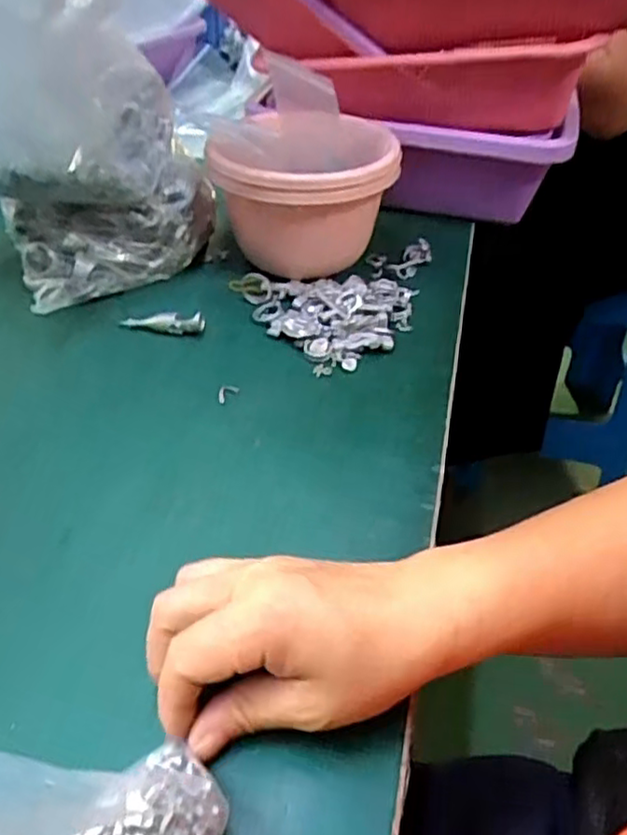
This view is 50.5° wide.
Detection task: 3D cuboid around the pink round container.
[{"bbox_3d":[-0.003,-0.175,0.525,0.128,0.115,0.126,1,41,-1],"label":"pink round container"}]

